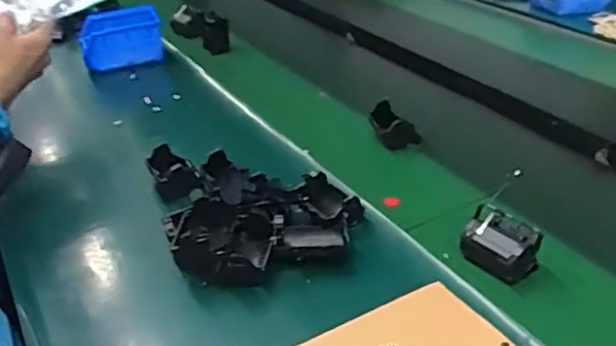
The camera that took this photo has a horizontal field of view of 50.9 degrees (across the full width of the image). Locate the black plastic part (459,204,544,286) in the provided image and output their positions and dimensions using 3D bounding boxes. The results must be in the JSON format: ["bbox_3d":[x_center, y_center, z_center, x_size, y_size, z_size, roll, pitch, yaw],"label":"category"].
[{"bbox_3d":[0.180,0.067,0.607,0.043,0.043,0.065,-23,36,-28],"label":"black plastic part"}]

